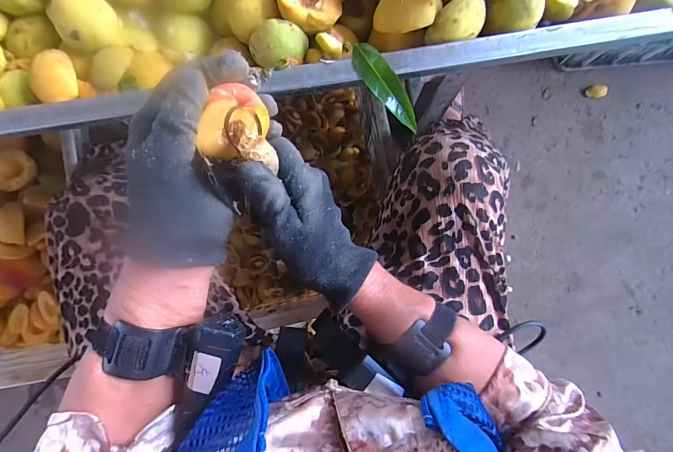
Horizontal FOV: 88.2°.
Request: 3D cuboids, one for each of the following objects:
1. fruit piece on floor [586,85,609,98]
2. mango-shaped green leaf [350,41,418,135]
[{"bbox_3d":[0.561,-0.290,0.746,0.043,0.014,0.026,-6,86,1],"label":"fruit piece on floor"},{"bbox_3d":[0.046,-0.127,0.322,0.023,0.020,0.090,-41,103,-1],"label":"mango-shaped green leaf"}]

